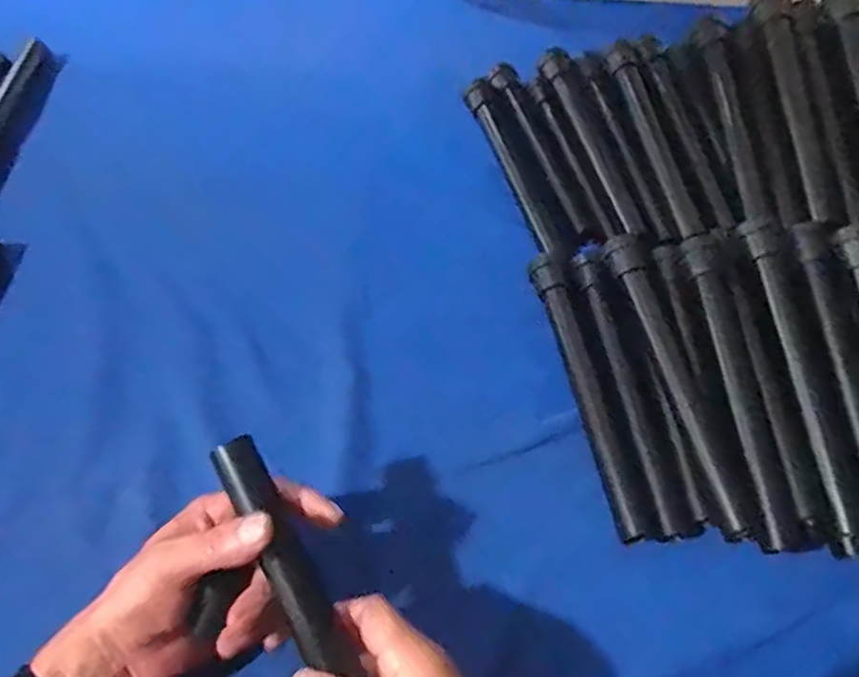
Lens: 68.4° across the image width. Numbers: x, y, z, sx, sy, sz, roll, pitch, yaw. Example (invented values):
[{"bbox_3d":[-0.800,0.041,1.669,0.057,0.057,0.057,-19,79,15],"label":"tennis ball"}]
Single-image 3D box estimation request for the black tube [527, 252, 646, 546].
[{"bbox_3d":[0.123,0.036,0.498,0.025,0.023,0.241,-8,57,-10],"label":"black tube"}]

